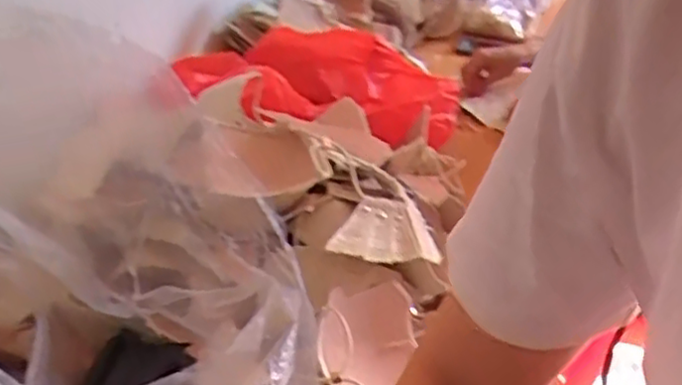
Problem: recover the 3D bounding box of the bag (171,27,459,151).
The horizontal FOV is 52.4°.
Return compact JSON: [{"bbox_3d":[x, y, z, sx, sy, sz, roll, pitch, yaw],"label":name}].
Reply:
[{"bbox_3d":[-0.012,-0.148,0.915,0.377,0.096,0.203,0,28,-33],"label":"bag"}]

